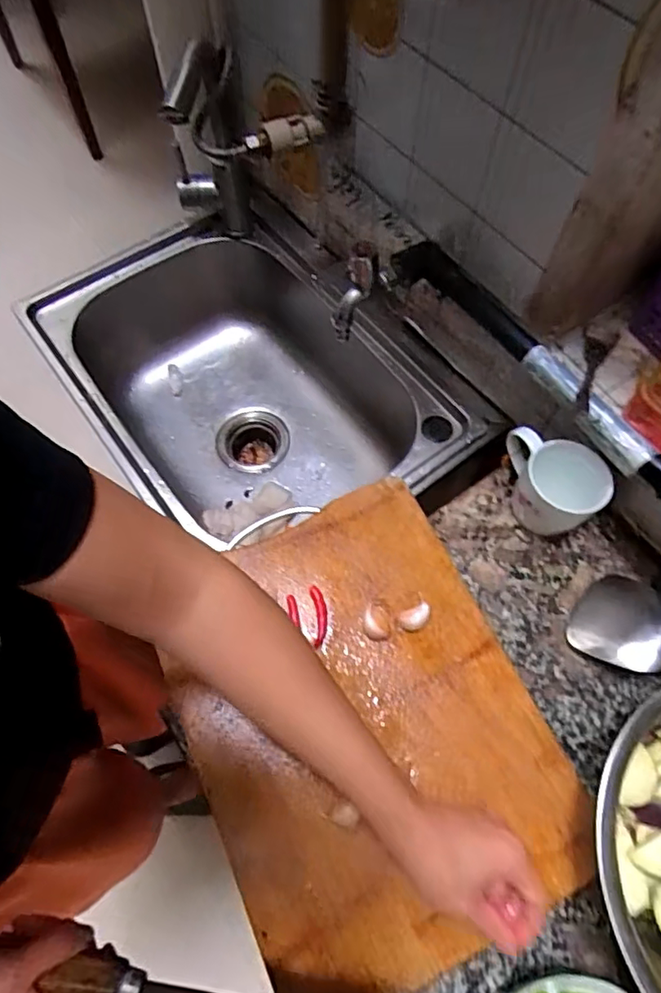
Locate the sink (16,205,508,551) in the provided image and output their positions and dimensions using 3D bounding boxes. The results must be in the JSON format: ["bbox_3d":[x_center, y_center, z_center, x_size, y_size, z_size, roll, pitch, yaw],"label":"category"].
[{"bbox_3d":[-0.101,-0.136,0.795,0.376,0.198,0.547,-39,72,-16],"label":"sink"}]

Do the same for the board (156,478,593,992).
[{"bbox_3d":[0.023,0.202,0.517,0.295,0.031,0.384,-24,69,-11],"label":"board"}]

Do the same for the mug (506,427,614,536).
[{"bbox_3d":[0.221,-0.012,0.582,0.105,0.083,0.076,27,68,11],"label":"mug"}]

